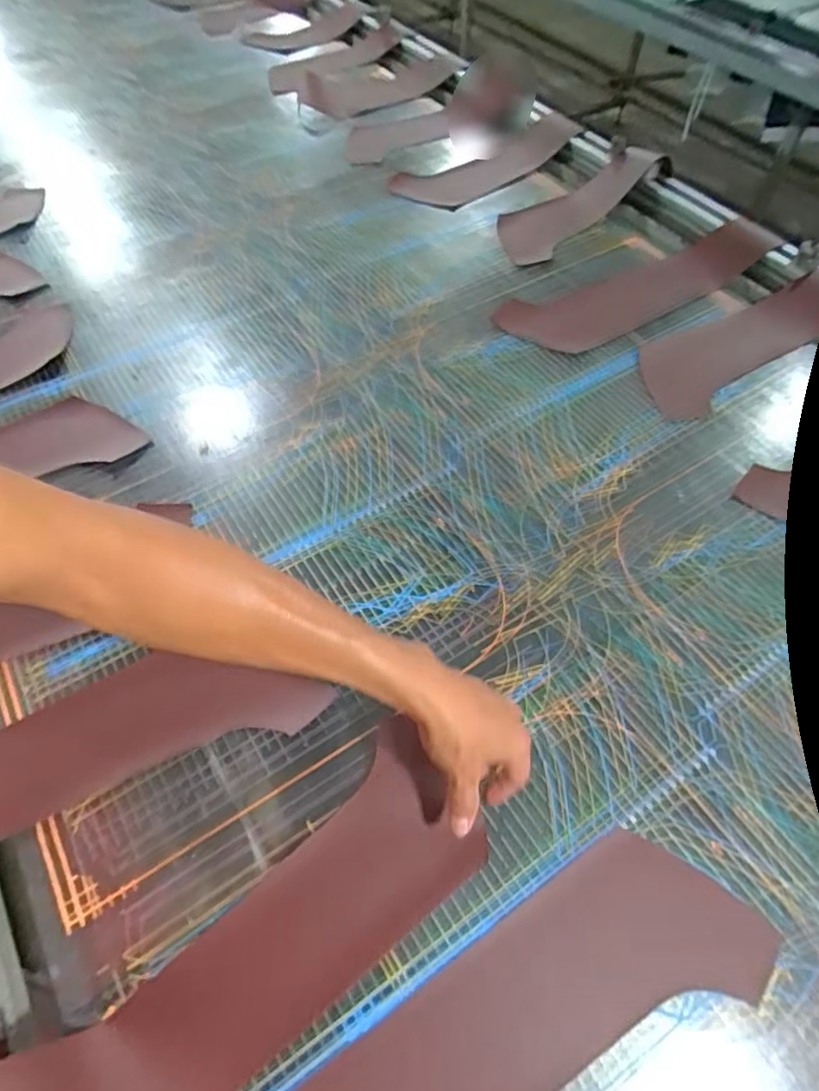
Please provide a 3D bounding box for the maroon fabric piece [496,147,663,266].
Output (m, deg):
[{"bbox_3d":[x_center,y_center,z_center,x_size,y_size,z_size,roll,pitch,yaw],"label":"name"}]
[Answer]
[{"bbox_3d":[0.286,-0.578,1.004,0.304,0.056,0.126,-31,62,-20],"label":"maroon fabric piece"}]

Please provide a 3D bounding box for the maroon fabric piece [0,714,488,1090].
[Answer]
[{"bbox_3d":[-0.132,0.297,0.423,0.398,0.061,0.128,-26,63,-29],"label":"maroon fabric piece"}]

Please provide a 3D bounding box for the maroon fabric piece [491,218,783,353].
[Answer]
[{"bbox_3d":[0.345,-0.379,0.889,0.437,0.060,0.118,-22,60,-15],"label":"maroon fabric piece"}]

